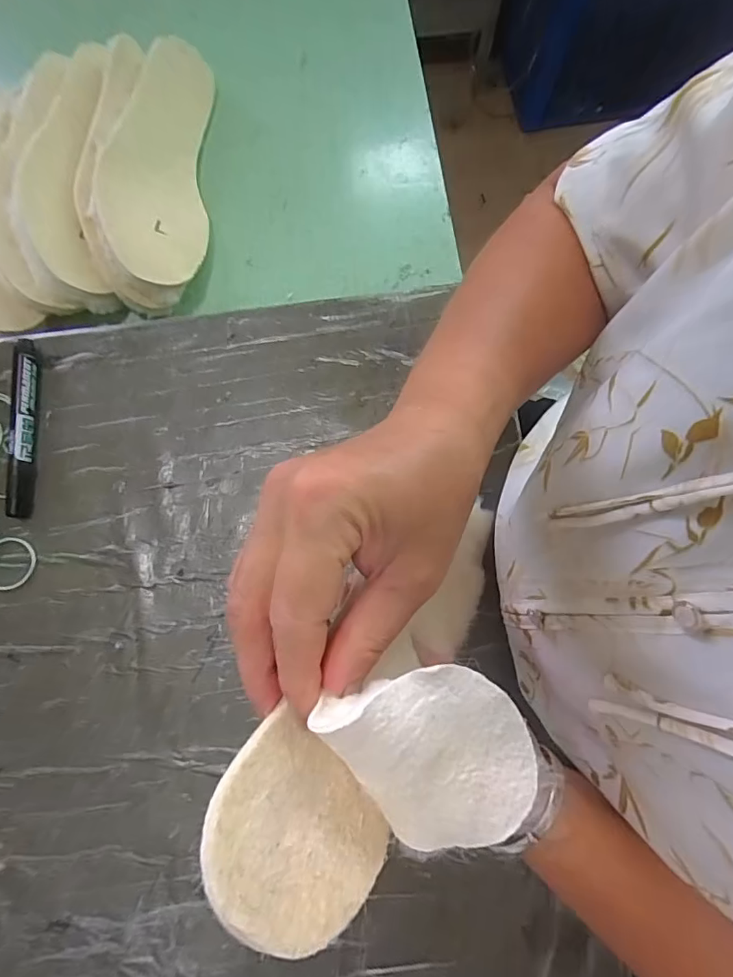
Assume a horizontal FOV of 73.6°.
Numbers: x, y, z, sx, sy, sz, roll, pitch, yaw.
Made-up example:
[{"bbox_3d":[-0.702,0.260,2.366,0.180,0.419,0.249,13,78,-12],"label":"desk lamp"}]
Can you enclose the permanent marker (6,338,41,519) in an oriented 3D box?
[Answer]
[{"bbox_3d":[-0.278,-0.051,0.396,0.018,0.019,0.144,-1,77,0],"label":"permanent marker"}]

